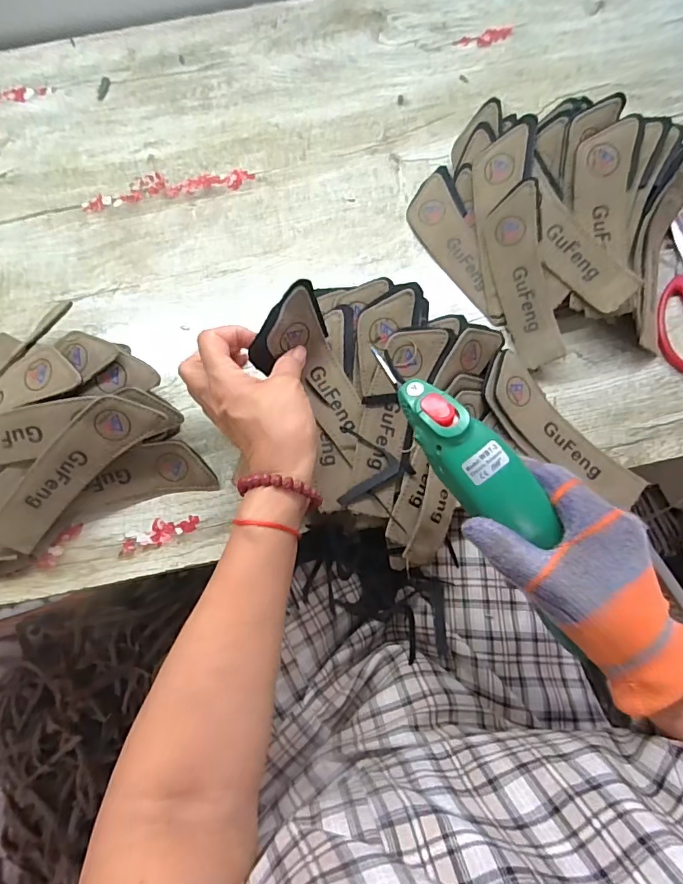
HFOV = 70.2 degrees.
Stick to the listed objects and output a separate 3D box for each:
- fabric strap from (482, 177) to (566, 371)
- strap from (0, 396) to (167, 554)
[{"bbox_3d":[0.157,-0.143,0.425,0.047,0.009,0.154,-10,88,30],"label":"fabric strap"},{"bbox_3d":[-0.206,0.020,0.371,0.153,0.011,0.044,-43,107,3],"label":"strap"}]

